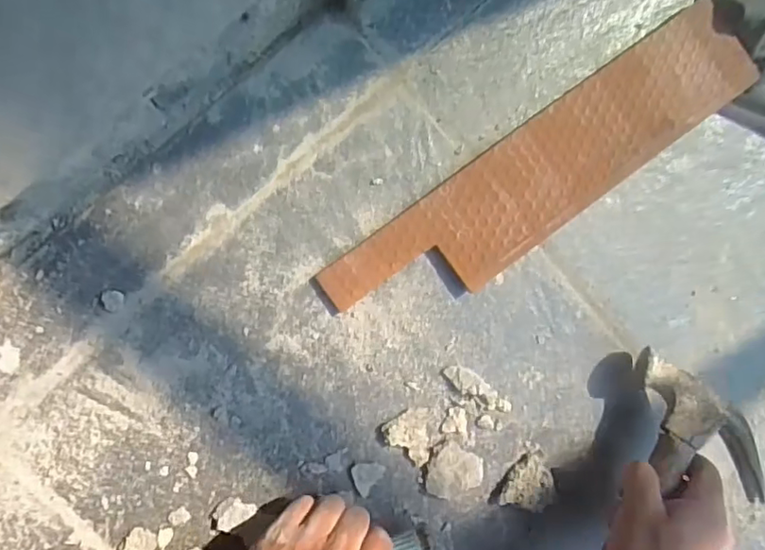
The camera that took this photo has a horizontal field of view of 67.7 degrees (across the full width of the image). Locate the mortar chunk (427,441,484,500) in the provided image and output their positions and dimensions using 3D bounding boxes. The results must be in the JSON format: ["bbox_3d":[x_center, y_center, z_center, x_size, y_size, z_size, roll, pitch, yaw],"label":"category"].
[{"bbox_3d":[0.057,0.158,0.453,0.043,0.009,0.042,0,90,-9],"label":"mortar chunk"}]

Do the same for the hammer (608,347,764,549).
[{"bbox_3d":[0.167,0.232,0.427,0.100,0.067,0.346,33,82,-8],"label":"hammer"}]

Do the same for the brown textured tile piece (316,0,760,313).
[{"bbox_3d":[0.136,-0.084,0.459,0.394,0.006,0.083,-36,92,-7],"label":"brown textured tile piece"}]

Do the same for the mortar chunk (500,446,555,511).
[{"bbox_3d":[0.121,0.169,0.460,0.036,0.016,0.050,41,84,-7],"label":"mortar chunk"}]

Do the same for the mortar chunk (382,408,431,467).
[{"bbox_3d":[0.025,0.128,0.449,0.036,0.009,0.042,-32,95,-8],"label":"mortar chunk"}]

